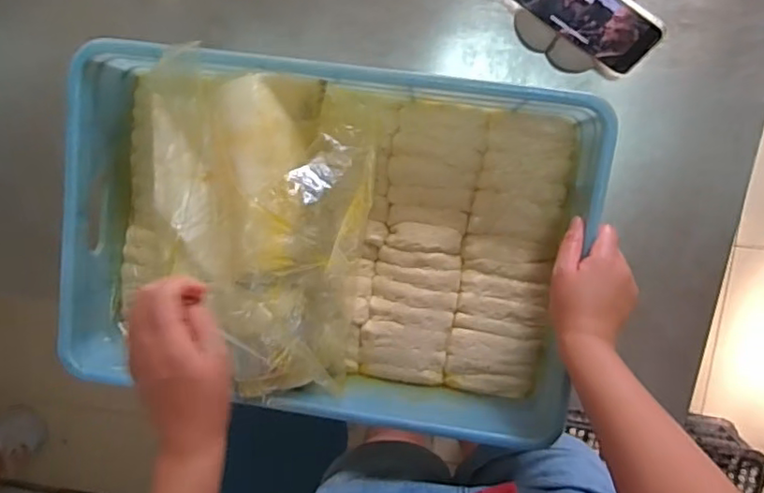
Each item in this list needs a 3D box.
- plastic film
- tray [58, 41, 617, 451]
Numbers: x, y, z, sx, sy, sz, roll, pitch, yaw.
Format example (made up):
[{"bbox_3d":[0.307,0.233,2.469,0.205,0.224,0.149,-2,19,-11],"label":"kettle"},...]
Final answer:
[{"bbox_3d":[-0.123,-0.008,0.549,0.213,0.121,0.301,7,97,2],"label":"plastic film"},{"bbox_3d":[-0.054,-0.002,0.598,0.495,0.118,0.335,8,97,2],"label":"tray"}]

